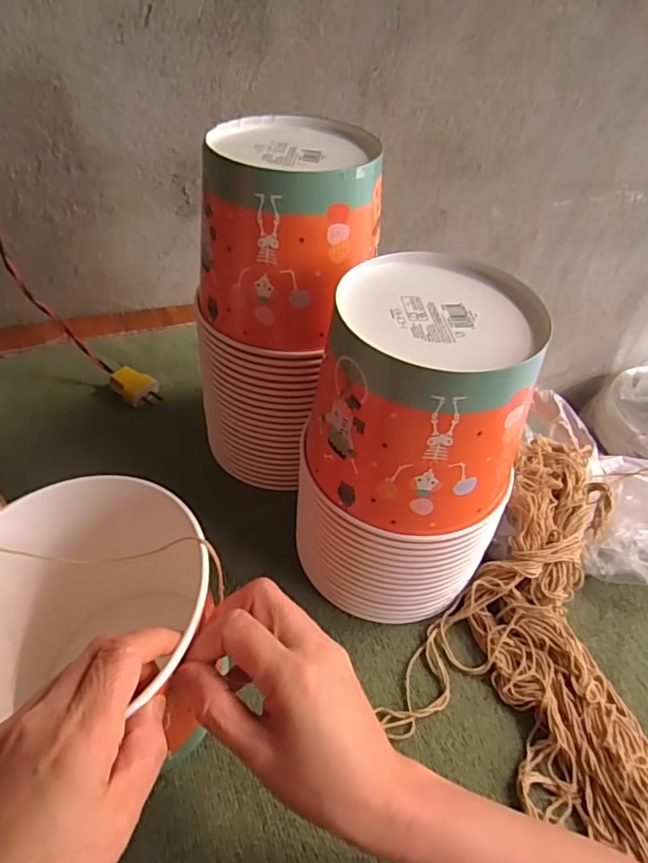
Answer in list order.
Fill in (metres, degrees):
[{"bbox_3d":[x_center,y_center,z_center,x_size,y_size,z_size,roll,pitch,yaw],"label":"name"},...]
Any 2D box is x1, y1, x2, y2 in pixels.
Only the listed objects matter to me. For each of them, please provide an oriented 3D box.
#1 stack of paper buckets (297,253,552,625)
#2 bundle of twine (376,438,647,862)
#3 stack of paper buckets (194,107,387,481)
[{"bbox_3d":[0.067,0.019,0.415,0.147,0.246,0.138,25,47,18],"label":"stack of paper buckets"},{"bbox_3d":[0.208,0.135,0.453,0.214,0.051,0.338,20,46,13],"label":"bundle of twine"},{"bbox_3d":[-0.039,-0.095,0.488,0.142,0.290,0.154,3,44,-3],"label":"stack of paper buckets"}]

